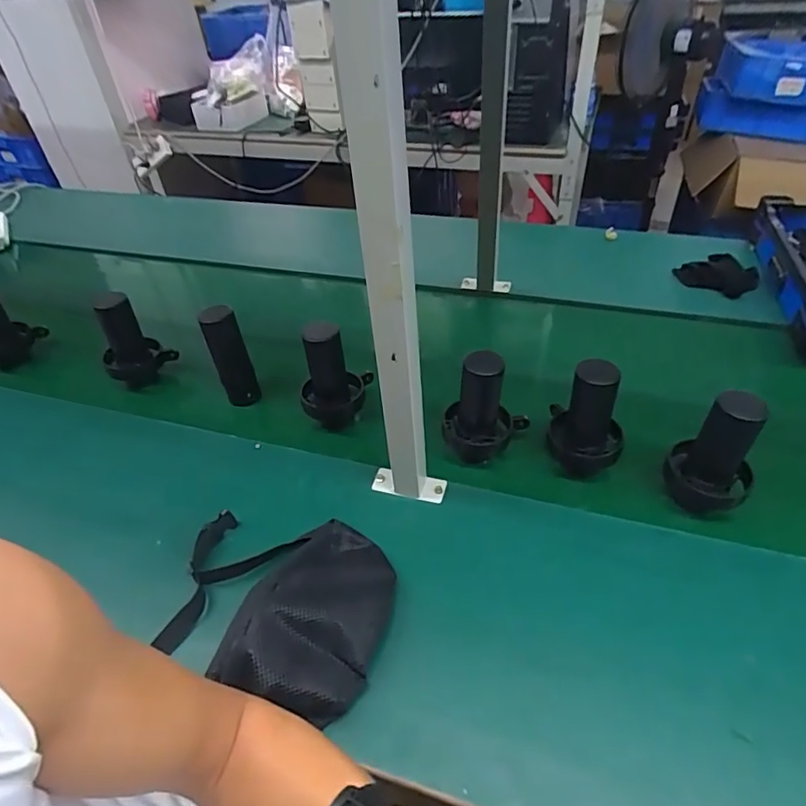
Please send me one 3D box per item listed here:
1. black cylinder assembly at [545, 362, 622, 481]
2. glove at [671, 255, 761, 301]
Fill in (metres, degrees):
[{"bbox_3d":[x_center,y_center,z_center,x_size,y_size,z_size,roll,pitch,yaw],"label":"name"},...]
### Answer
[{"bbox_3d":[0.251,0.015,0.700,0.093,0.146,0.094,-3,43,3],"label":"black cylinder assembly"},{"bbox_3d":[0.624,-0.257,1.045,0.149,0.054,0.098,24,51,28],"label":"glove"}]

